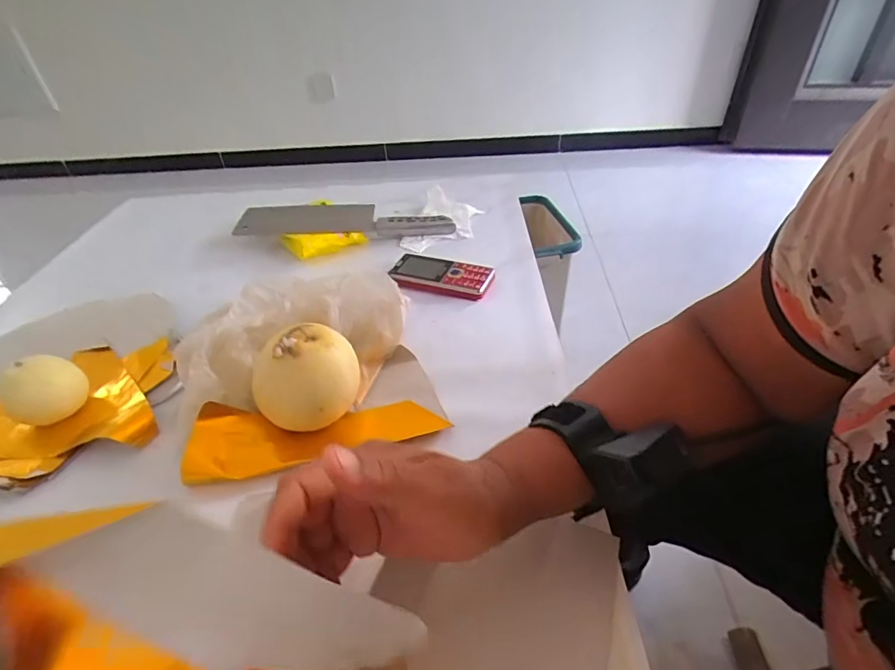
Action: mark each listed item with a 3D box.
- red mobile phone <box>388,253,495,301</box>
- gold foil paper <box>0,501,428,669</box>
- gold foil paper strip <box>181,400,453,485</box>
[{"bbox_3d":[-0.007,-0.066,0.543,0.113,0.022,0.047,11,44,14],"label":"red mobile phone"},{"bbox_3d":[-0.084,0.115,0.157,0.086,0.147,0.016,-60,21,-18],"label":"gold foil paper"},{"bbox_3d":[-0.107,0.076,0.382,0.201,0.036,0.055,-8,40,-4],"label":"gold foil paper strip"}]

